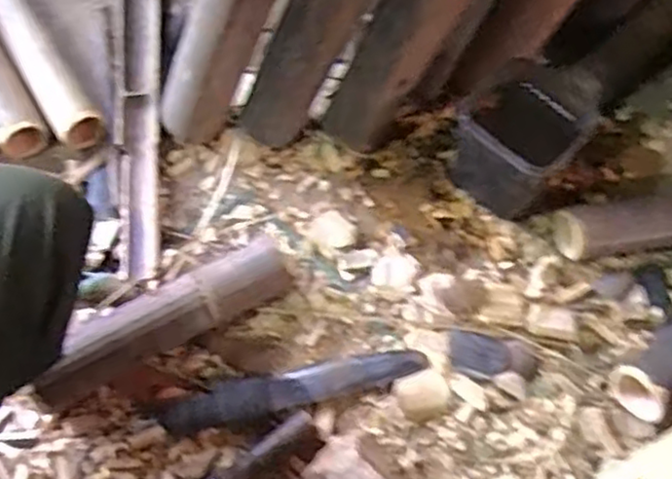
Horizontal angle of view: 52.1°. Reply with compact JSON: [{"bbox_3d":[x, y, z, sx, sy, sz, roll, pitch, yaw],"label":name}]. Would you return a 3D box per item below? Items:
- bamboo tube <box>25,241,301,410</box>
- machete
[{"bbox_3d":[-0.160,0.078,0.657,0.244,0.057,0.055,-28,68,-16],"label":"bamboo tube"},{"bbox_3d":[-0.041,0.142,0.657,0.259,0.016,0.041,-11,64,-8],"label":"machete"}]

